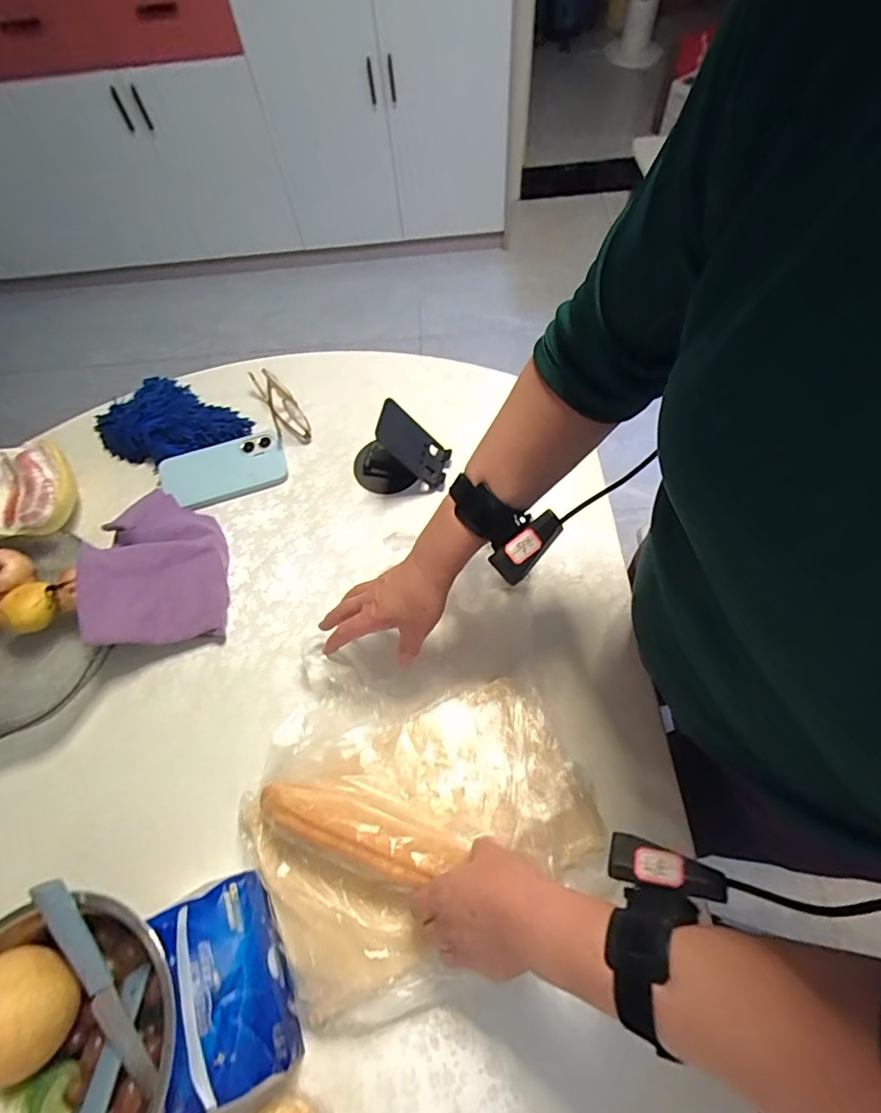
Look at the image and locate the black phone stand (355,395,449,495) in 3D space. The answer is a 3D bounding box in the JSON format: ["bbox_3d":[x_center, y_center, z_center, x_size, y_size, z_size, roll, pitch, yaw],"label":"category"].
[{"bbox_3d":[-0.054,-0.142,0.660,0.126,0.092,0.085,-4,62,1],"label":"black phone stand"}]

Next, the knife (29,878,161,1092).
[{"bbox_3d":[-0.284,0.351,0.430,0.022,0.014,0.182,-30,86,-15],"label":"knife"}]

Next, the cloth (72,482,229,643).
[{"bbox_3d":[-0.328,0.011,0.601,0.148,0.027,0.184,-2,65,-19],"label":"cloth"}]

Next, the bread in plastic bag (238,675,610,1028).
[{"bbox_3d":[-0.019,0.243,0.477,0.303,0.057,0.198,-21,62,-11],"label":"bread in plastic bag"}]

